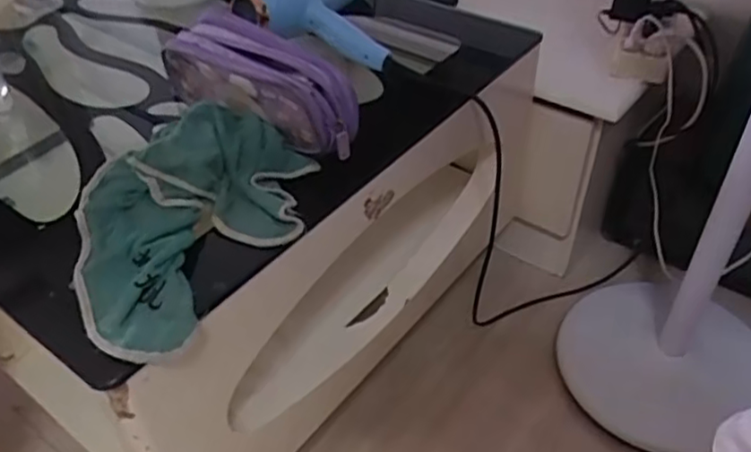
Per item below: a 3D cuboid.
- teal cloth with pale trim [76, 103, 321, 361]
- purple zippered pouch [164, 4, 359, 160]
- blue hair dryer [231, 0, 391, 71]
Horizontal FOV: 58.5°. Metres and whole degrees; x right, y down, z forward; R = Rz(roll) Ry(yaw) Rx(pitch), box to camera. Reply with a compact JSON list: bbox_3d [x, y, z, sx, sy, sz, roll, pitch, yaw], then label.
[{"bbox_3d":[-0.176,-0.019,0.595,0.185,0.063,0.254,23,47,24],"label":"teal cloth with pale trim"},{"bbox_3d":[-0.120,-0.146,0.674,0.218,0.082,0.068,30,50,30],"label":"purple zippered pouch"},{"bbox_3d":[-0.083,-0.267,0.826,0.165,0.084,0.173,-6,42,-5],"label":"blue hair dryer"}]

